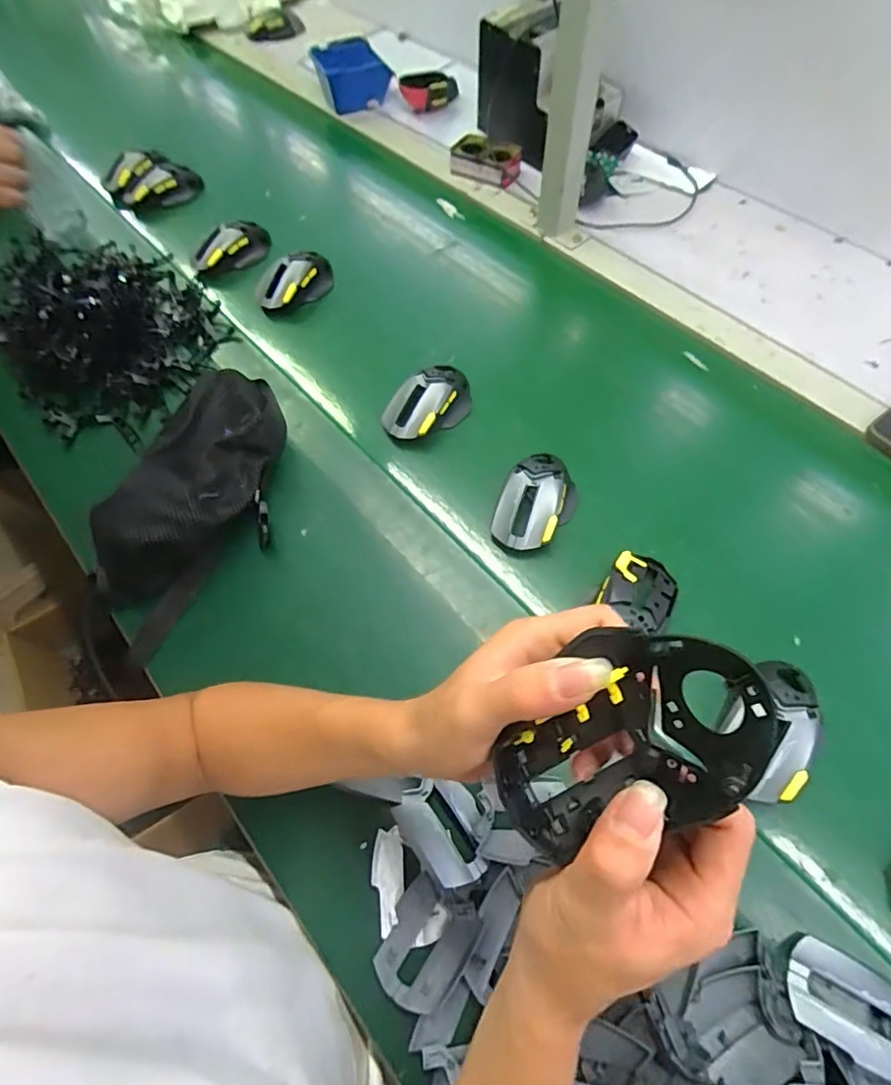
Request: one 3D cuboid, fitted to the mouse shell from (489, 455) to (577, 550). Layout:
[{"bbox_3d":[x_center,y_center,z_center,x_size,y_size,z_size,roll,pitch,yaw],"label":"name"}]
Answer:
[{"bbox_3d":[0.093,-0.040,0.545,0.068,0.039,0.107,24,66,14],"label":"mouse shell"}]

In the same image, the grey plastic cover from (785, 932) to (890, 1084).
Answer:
[{"bbox_3d":[0.264,0.300,0.348,0.079,0.014,0.055,26,66,15],"label":"grey plastic cover"}]

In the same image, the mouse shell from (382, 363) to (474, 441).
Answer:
[{"bbox_3d":[-0.018,-0.158,0.609,0.113,0.037,0.062,-38,67,-16],"label":"mouse shell"}]

